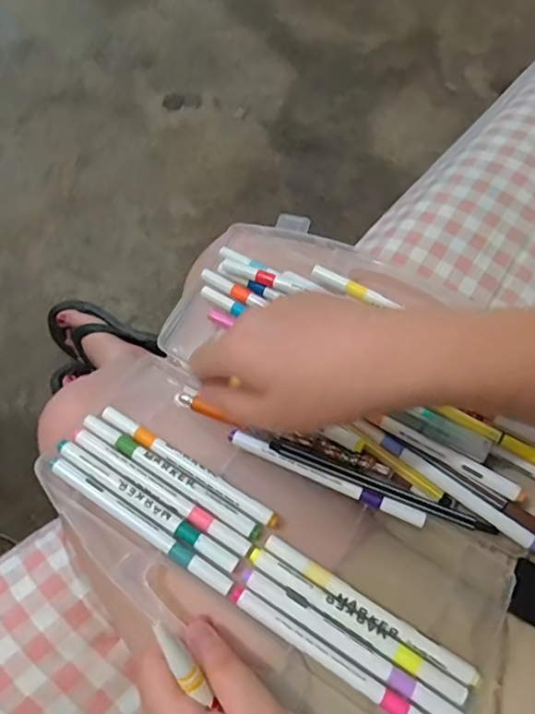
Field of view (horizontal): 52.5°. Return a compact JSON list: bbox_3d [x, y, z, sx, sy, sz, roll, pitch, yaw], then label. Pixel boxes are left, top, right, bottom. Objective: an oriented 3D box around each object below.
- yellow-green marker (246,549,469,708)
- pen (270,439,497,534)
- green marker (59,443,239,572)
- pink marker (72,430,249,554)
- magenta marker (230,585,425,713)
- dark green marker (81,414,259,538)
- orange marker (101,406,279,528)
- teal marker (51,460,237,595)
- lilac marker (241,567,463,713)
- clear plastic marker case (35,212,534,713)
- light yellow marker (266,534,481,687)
[{"bbox_3d":[0.048,0.148,0.303,0.132,0.014,0.011,32,73,8],"label":"yellow-green marker"},{"bbox_3d":[0.069,0.080,0.338,0.142,0.010,0.009,22,72,5],"label":"pen"},{"bbox_3d":[-0.074,0.088,0.329,0.131,0.009,0.010,32,73,9],"label":"green marker"},{"bbox_3d":[-0.067,0.082,0.334,0.132,0.010,0.010,32,73,8],"label":"pink marker"},{"bbox_3d":[0.038,0.165,0.291,0.132,0.014,0.010,32,73,8],"label":"magenta marker"},{"bbox_3d":[-0.061,0.073,0.340,0.132,0.011,0.010,32,73,9],"label":"dark green marker"},{"bbox_3d":[-0.051,0.068,0.345,0.131,0.010,0.010,31,73,8],"label":"orange marker"},{"bbox_3d":[-0.077,0.098,0.322,0.130,0.007,0.009,32,73,9],"label":"teal marker"},{"bbox_3d":[0.043,0.157,0.297,0.131,0.014,0.010,32,73,8],"label":"lilac marker"},{"bbox_3d":[0.030,0.054,0.361,0.292,0.065,0.265,30,73,8],"label":"clear plastic marker case"},{"bbox_3d":[0.057,0.142,0.308,0.131,0.015,0.010,32,73,8],"label":"light yellow marker"}]

